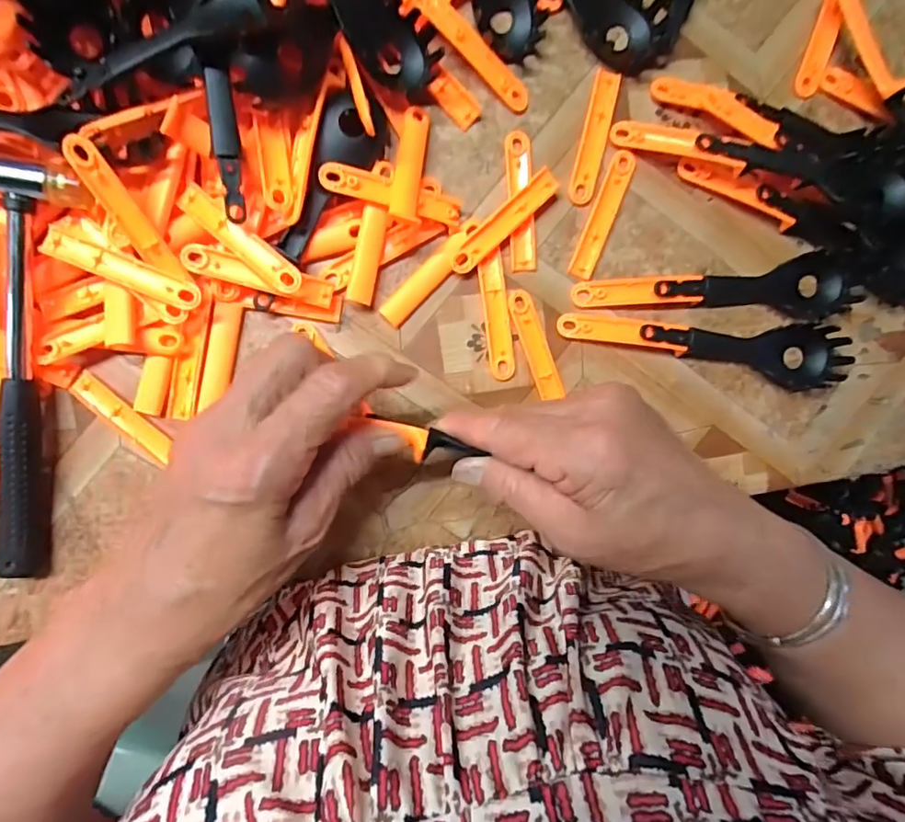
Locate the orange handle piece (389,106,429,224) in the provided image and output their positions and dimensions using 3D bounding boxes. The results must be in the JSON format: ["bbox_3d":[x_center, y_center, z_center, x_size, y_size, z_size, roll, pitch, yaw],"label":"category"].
[{"bbox_3d":[-0.022,-0.130,0.280,0.015,0.014,0.072,7,77,-8],"label":"orange handle piece"}]

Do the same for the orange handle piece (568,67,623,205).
[{"bbox_3d":[0.082,-0.158,0.303,0.015,0.004,0.076,13,93,-8],"label":"orange handle piece"}]

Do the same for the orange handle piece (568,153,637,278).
[{"bbox_3d":[0.088,-0.114,0.306,0.015,0.004,0.075,21,91,-8],"label":"orange handle piece"}]

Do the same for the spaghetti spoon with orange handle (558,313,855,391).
[{"bbox_3d":[0.152,-0.035,0.314,0.174,0.019,0.038,1,94,-7],"label":"spaghetti spoon with orange handle"}]

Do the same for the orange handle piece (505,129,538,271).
[{"bbox_3d":[0.039,-0.119,0.298,0.015,0.009,0.077,-5,95,-7],"label":"orange handle piece"}]

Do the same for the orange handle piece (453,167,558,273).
[{"bbox_3d":[0.029,-0.106,0.297,0.075,0.009,0.014,-43,98,-2],"label":"orange handle piece"}]

